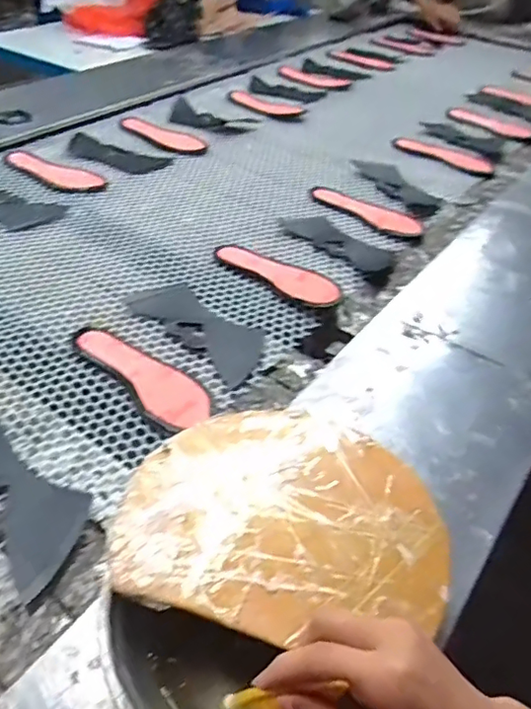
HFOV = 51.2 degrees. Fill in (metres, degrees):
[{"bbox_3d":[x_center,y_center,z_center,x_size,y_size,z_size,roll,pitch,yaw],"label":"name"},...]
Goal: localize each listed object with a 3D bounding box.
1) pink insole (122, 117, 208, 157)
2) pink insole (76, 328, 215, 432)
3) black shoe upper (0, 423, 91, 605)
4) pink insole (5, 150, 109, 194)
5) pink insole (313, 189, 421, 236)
[{"bbox_3d":[-0.224,-0.459,1.168,0.200,0.017,0.072,21,45,15],"label":"pink insole"},{"bbox_3d":[-0.142,0.024,0.657,0.201,0.017,0.063,37,51,28],"label":"pink insole"},{"bbox_3d":[-0.254,0.131,0.537,0.217,0.013,0.088,33,50,26],"label":"black shoe upper"},{"bbox_3d":[-0.401,-0.342,1.018,0.229,0.021,0.067,24,46,18],"label":"pink insole"},{"bbox_3d":[0.173,-0.257,0.974,0.215,0.011,0.063,31,49,24],"label":"pink insole"}]

